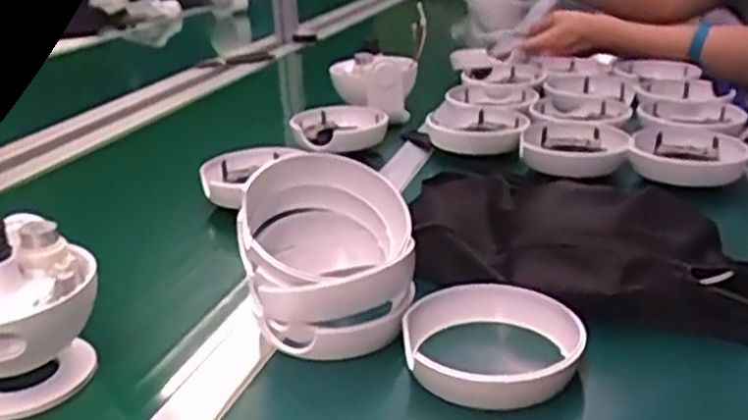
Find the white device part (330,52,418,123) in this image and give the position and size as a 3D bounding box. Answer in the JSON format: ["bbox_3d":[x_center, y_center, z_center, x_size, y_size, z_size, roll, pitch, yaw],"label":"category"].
[{"bbox_3d":[0.001,-0.167,1.028,0.110,0.079,0.075,-3,22,-1],"label":"white device part"}]

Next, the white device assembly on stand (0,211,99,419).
[{"bbox_3d":[-0.230,0.074,0.498,0.099,0.098,0.090,-8,22,-15],"label":"white device assembly on stand"}]

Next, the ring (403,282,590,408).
[{"bbox_3d":[0.077,0.090,0.509,0.115,0.032,0.115,-2,22,1],"label":"ring"}]

